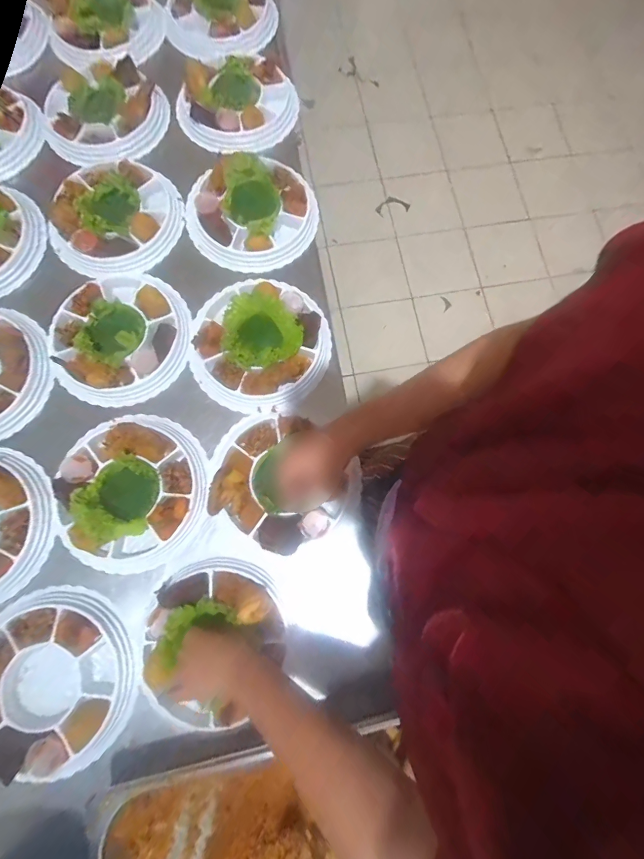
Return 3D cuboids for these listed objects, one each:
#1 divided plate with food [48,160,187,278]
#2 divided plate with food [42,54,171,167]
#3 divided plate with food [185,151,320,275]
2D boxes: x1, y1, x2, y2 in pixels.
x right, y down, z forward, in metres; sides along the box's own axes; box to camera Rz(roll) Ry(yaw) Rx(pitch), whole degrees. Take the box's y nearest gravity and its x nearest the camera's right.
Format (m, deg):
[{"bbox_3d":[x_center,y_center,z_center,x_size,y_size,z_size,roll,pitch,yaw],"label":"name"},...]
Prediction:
[{"bbox_3d":[-0.358,-0.365,0.642,0.197,0.042,0.212,0,78,-2],"label":"divided plate with food"},{"bbox_3d":[-0.403,-0.587,0.696,0.221,0.039,0.207,0,78,-2],"label":"divided plate with food"},{"bbox_3d":[-0.123,-0.387,0.655,0.230,0.054,0.223,0,78,-2],"label":"divided plate with food"}]

